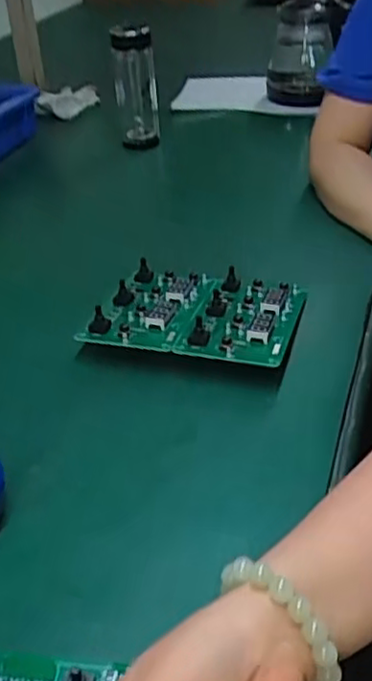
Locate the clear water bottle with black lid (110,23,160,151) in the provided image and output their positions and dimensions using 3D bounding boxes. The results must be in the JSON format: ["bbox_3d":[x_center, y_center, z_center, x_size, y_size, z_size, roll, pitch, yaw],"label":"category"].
[{"bbox_3d":[-0.084,-0.424,1.127,0.071,0.204,0.076,-6,37,-1],"label":"clear water bottle with black lid"}]

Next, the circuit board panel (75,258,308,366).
[{"bbox_3d":[0.016,-0.033,0.691,0.193,0.034,0.155,7,39,15],"label":"circuit board panel"}]

